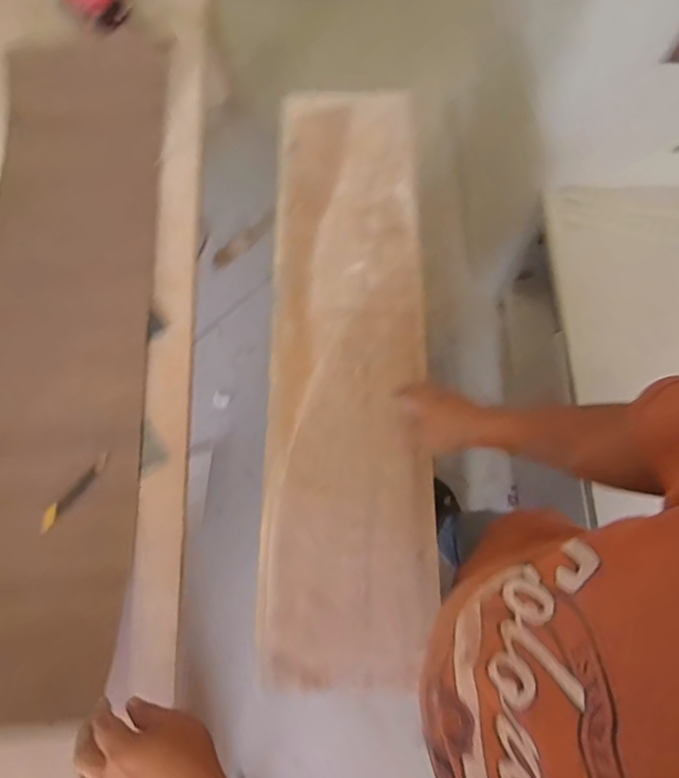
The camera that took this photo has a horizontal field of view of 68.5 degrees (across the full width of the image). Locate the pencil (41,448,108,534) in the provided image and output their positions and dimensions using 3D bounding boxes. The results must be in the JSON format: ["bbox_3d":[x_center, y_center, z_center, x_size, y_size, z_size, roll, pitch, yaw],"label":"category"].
[{"bbox_3d":[-0.336,0.128,0.633,0.016,0.014,0.115,31,75,11],"label":"pencil"}]

